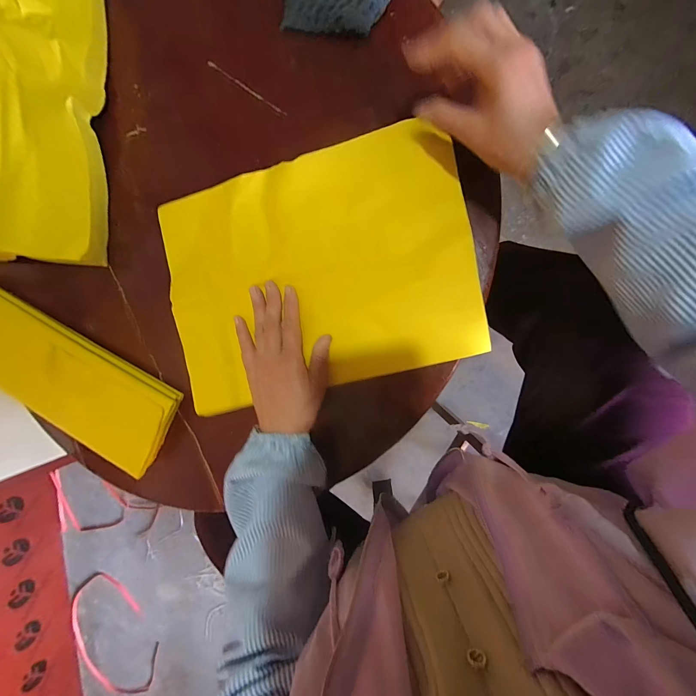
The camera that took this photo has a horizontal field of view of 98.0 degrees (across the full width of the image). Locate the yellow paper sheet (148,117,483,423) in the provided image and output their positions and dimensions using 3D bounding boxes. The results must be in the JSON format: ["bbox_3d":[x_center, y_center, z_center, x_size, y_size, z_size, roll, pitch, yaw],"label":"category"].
[{"bbox_3d":[-0.038,-0.084,0.353,0.349,0.015,0.257,-12,93,7],"label":"yellow paper sheet"}]

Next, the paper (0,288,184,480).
[{"bbox_3d":[-0.401,0.040,0.413,0.354,0.025,0.133,29,97,5],"label":"paper"}]

